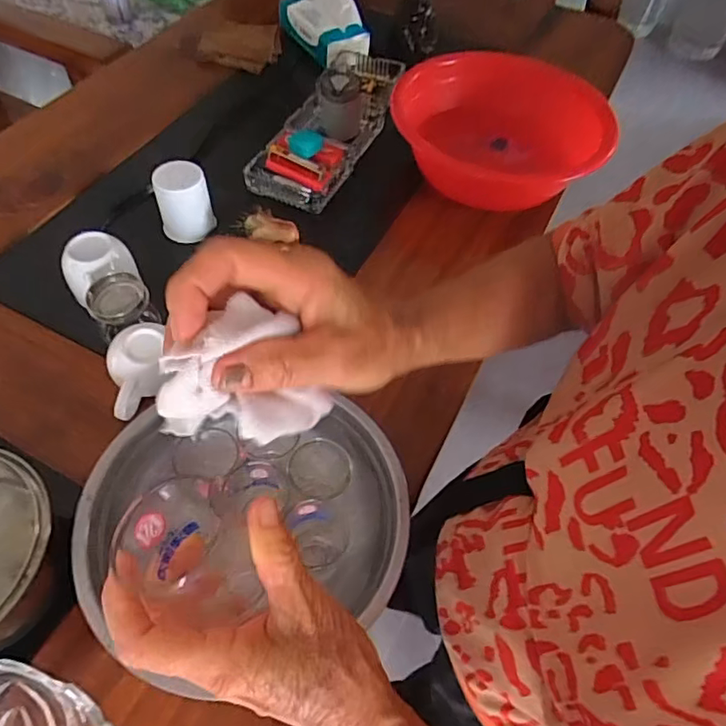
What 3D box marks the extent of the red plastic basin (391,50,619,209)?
[{"bbox_3d":[0.206,-0.346,0.835,0.305,0.094,0.305,2,56,-3],"label":"red plastic basin"}]

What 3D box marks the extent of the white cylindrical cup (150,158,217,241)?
[{"bbox_3d":[-0.230,-0.207,0.717,0.065,0.082,0.057,-19,59,-16],"label":"white cylindrical cup"}]

